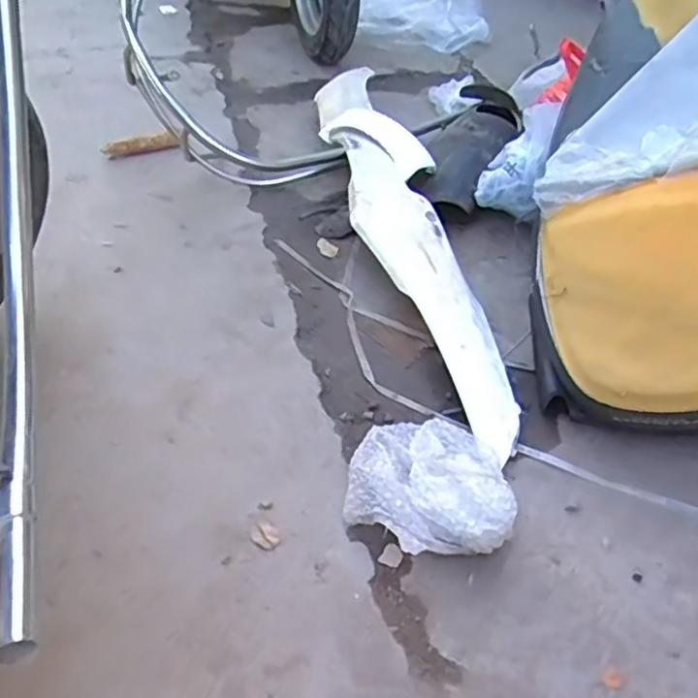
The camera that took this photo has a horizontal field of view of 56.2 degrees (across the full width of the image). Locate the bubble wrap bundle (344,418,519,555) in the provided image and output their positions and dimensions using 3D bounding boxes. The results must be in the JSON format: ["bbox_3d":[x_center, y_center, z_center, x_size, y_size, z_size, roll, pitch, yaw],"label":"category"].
[{"bbox_3d":[0.082,0.145,0.714,0.167,0.077,0.160,2,44,-1],"label":"bubble wrap bundle"}]

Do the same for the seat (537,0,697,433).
[{"bbox_3d":[0.415,-0.219,0.828,0.320,0.152,0.644,2,72,25],"label":"seat"}]

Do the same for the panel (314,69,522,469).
[{"bbox_3d":[0.074,-0.222,1.035,0.154,0.122,0.865,-6,45,-10],"label":"panel"}]

